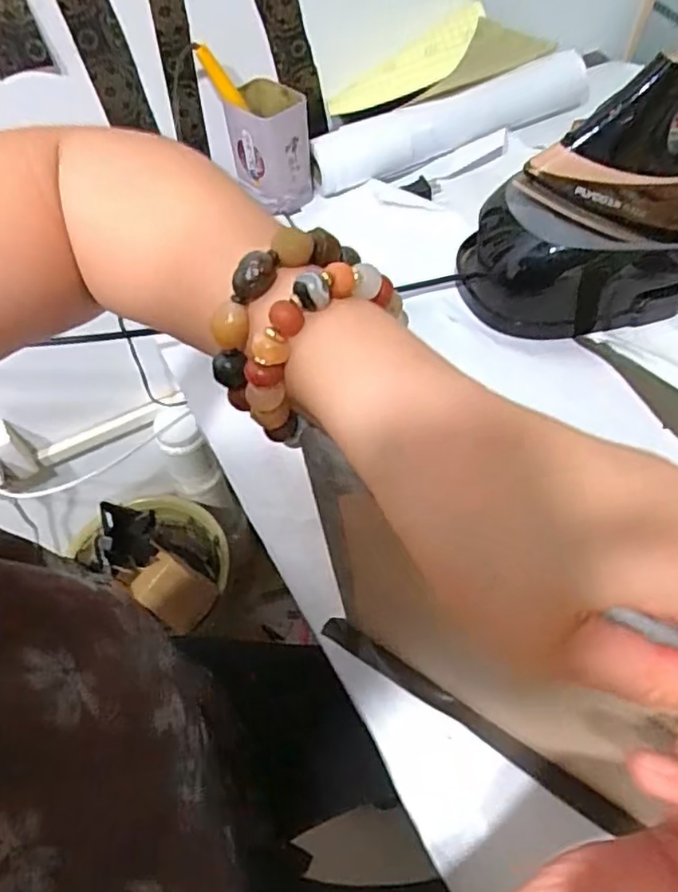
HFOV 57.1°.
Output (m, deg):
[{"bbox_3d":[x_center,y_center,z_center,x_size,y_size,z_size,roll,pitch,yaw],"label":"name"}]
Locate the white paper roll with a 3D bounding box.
[{"bbox_3d":[0.141,-0.375,0.731,0.360,0.062,0.051,-19,58,-9],"label":"white paper roll"}]

